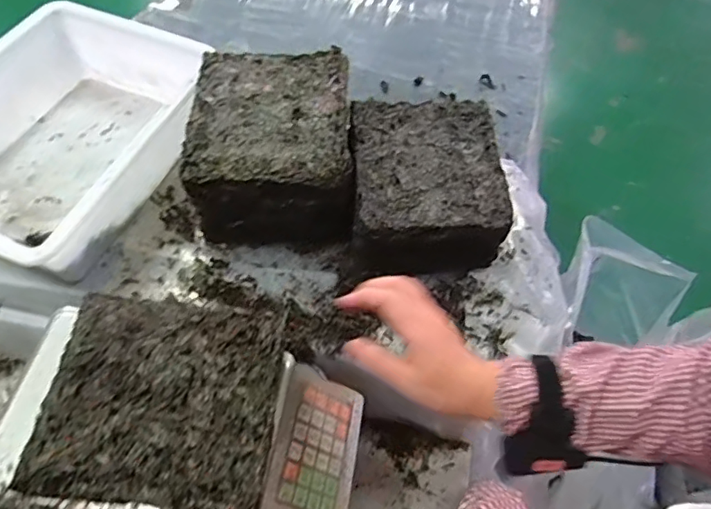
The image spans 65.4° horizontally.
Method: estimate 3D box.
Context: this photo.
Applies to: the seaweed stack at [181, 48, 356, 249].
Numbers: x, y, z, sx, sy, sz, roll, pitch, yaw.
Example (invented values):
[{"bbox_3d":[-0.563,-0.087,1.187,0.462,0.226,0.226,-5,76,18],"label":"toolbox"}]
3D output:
[{"bbox_3d":[-0.098,-0.123,0.687,0.180,0.143,0.195,1,58,-3],"label":"seaweed stack"}]

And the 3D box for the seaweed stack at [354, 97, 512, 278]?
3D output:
[{"bbox_3d":[0.084,-0.083,0.692,0.174,0.101,0.182,-2,58,-5],"label":"seaweed stack"}]

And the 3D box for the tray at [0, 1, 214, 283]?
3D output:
[{"bbox_3d":[-0.382,-0.150,0.711,0.291,0.119,0.351,23,60,11],"label":"tray"}]

